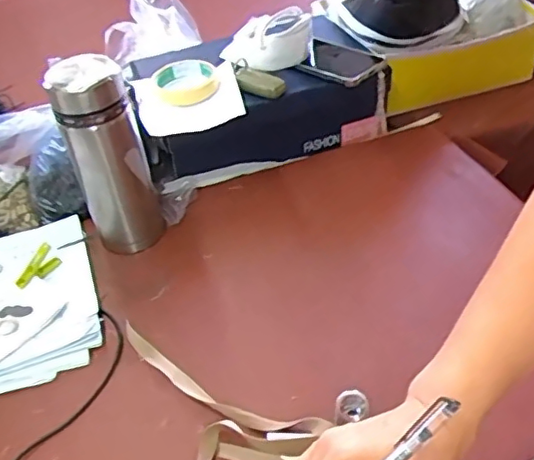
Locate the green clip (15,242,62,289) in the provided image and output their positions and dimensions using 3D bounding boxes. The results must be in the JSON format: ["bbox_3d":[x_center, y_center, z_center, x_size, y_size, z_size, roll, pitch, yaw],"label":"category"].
[{"bbox_3d":[-0.269,0.044,0.689,0.027,0.022,0.059,13,45,20],"label":"green clip"}]

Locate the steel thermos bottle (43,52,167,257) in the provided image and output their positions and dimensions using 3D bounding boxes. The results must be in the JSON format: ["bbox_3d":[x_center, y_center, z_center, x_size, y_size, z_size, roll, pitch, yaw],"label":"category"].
[{"bbox_3d":[-0.182,-0.086,0.684,0.084,0.223,0.078,-18,43,-14],"label":"steel thermos bottle"}]

